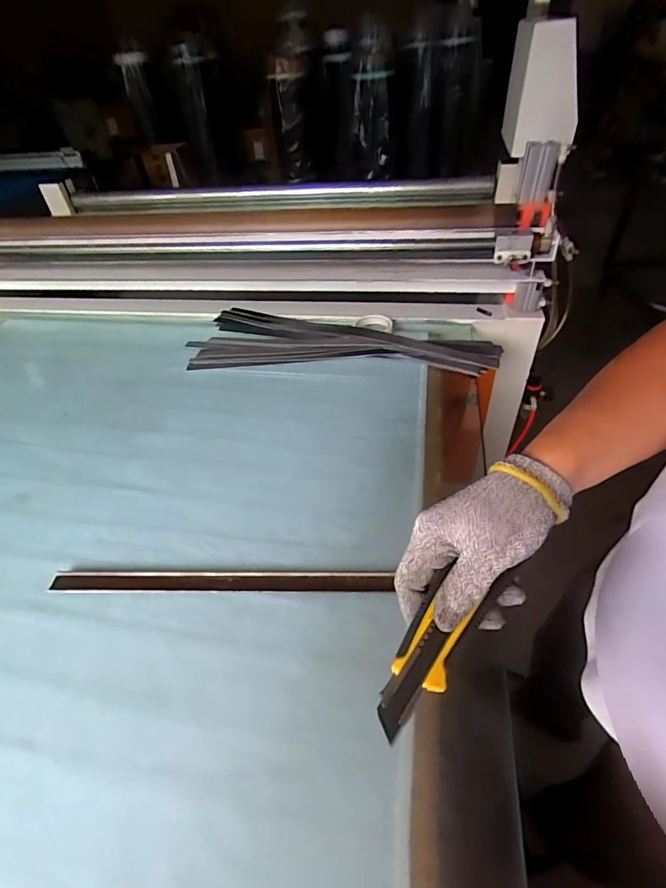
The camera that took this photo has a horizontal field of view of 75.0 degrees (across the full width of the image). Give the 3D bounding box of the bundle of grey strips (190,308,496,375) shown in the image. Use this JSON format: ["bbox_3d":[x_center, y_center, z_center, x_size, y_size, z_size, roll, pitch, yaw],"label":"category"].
[{"bbox_3d":[0.010,-0.237,0.981,0.683,0.013,0.248,6,45,12],"label":"bundle of grey strips"}]

